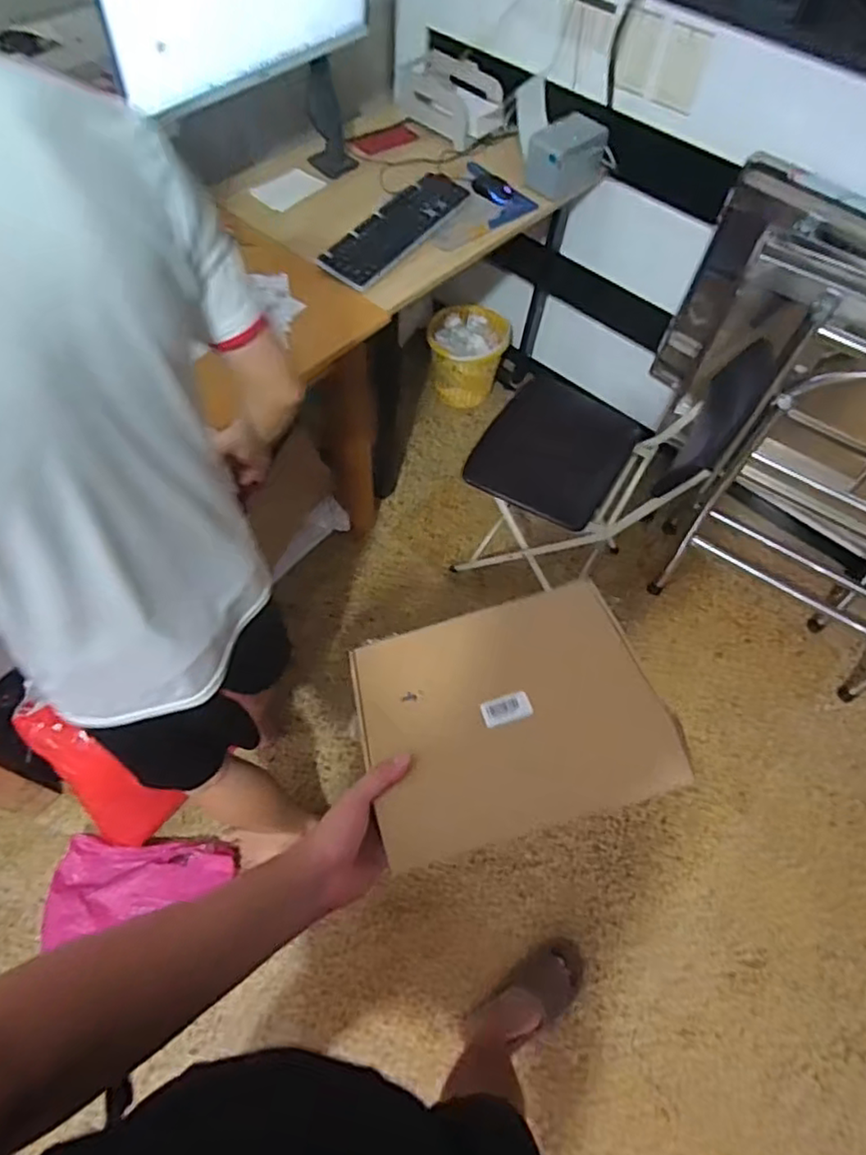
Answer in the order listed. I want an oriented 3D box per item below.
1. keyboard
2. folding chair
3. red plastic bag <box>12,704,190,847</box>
[{"bbox_3d":[-0.070,-0.754,1.368,0.141,0.026,0.429,29,63,12],"label":"keyboard"},{"bbox_3d":[0.347,-0.240,1.499,0.478,0.727,0.393,25,62,10],"label":"folding chair"},{"bbox_3d":[-0.682,0.406,1.310,0.153,0.376,0.041,-39,31,-18],"label":"red plastic bag"}]

